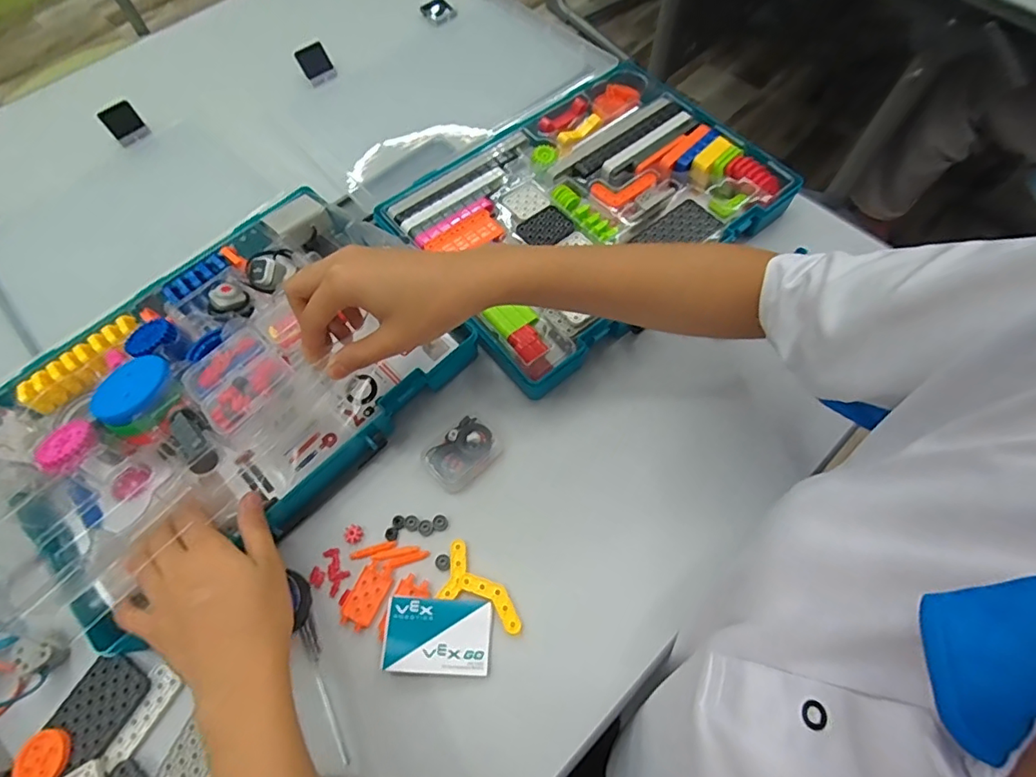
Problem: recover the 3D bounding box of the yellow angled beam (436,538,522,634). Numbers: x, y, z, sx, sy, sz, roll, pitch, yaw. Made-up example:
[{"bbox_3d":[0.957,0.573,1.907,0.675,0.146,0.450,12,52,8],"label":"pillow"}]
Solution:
[{"bbox_3d":[-0.026,0.152,0.402,0.073,0.004,0.047,22,66,11],"label":"yellow angled beam"}]

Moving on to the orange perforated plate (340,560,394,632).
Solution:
[{"bbox_3d":[-0.117,0.160,0.403,0.026,0.006,0.050,25,67,12],"label":"orange perforated plate"}]

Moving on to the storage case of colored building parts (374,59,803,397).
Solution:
[{"bbox_3d":[0.070,-0.189,0.541,0.352,0.046,0.264,-36,69,-15],"label":"storage case of colored building parts"}]

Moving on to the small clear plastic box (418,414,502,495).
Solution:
[{"bbox_3d":[-0.048,0.056,0.444,0.062,0.014,0.045,-38,70,-16],"label":"small clear plastic box"}]

